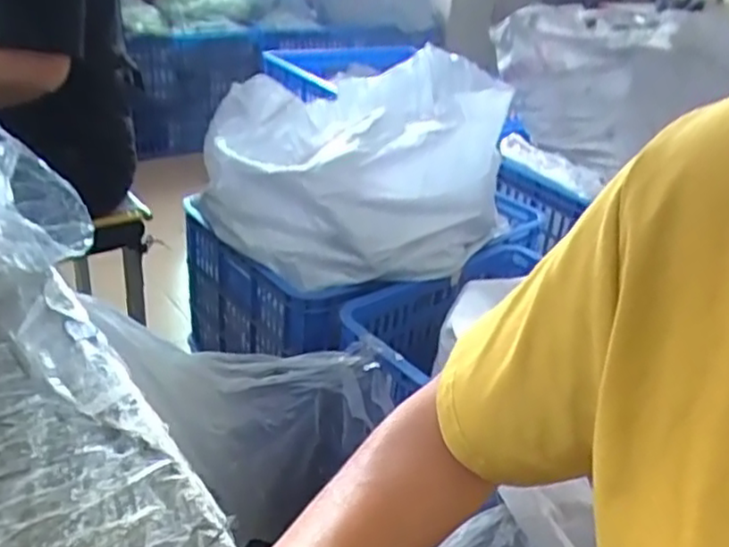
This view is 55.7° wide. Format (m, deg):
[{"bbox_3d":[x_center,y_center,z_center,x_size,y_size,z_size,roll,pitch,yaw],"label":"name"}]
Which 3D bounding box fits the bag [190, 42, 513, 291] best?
[{"bbox_3d":[-0.018,-0.199,1.137,0.438,0.270,0.404,-9,32,-26],"label":"bag"}]

